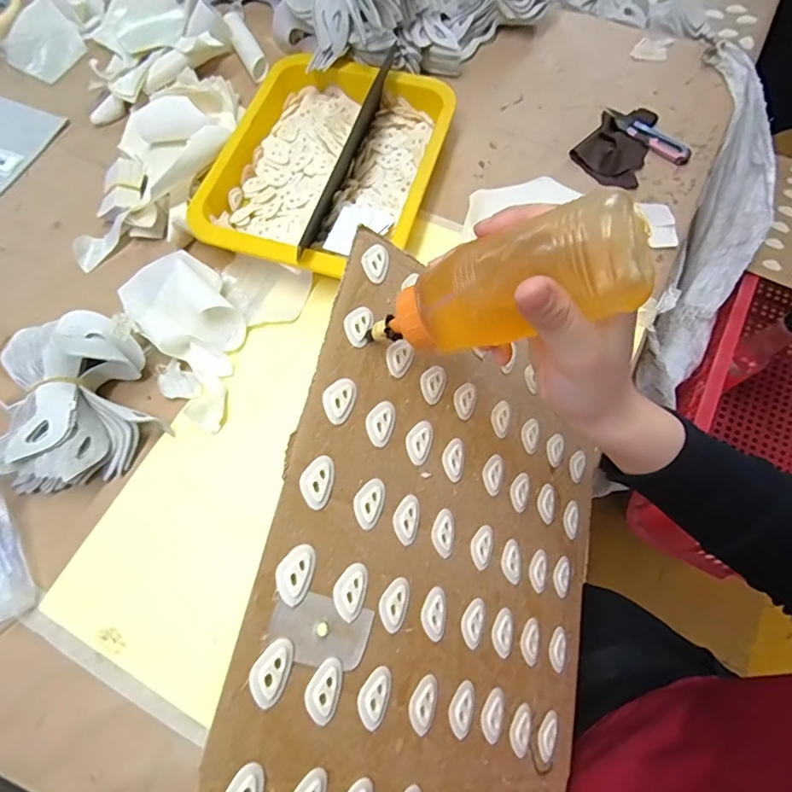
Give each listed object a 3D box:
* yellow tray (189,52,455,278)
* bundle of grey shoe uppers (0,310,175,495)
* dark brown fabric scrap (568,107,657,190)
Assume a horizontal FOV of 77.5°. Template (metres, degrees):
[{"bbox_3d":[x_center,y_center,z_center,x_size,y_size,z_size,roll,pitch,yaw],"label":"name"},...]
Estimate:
[{"bbox_3d":[-0.066,-0.223,0.484,0.201,0.041,0.254,15,68,7],"label":"yellow tray"},{"bbox_3d":[-0.256,0.003,0.379,0.118,0.057,0.122,0,67,0],"label":"bundle of grey shoe uppers"},{"bbox_3d":[0.226,-0.263,0.511,0.069,0.017,0.114,21,69,9],"label":"dark brown fabric scrap"}]

